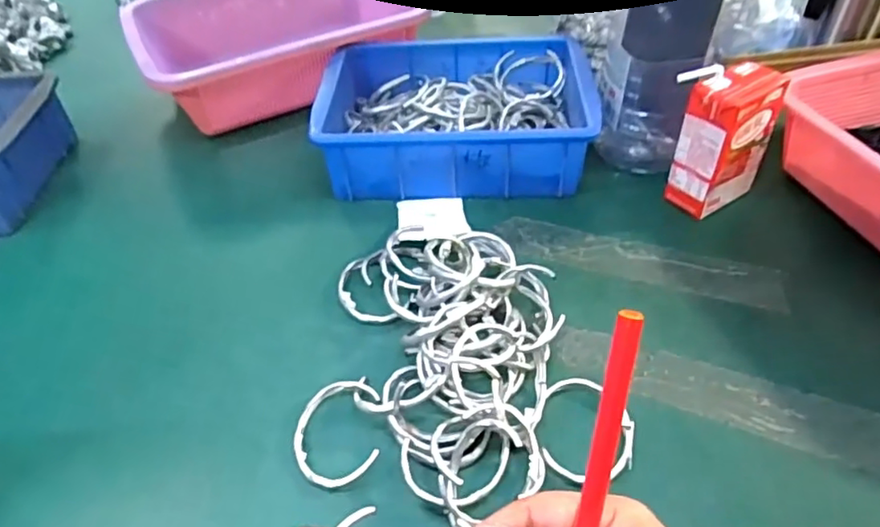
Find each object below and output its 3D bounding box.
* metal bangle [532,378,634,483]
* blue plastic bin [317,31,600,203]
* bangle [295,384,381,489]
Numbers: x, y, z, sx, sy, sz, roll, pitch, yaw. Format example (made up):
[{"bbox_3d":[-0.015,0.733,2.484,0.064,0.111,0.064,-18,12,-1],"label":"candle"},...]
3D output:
[{"bbox_3d":[0.088,0.101,0.363,0.059,0.008,0.065,-14,47,-11],"label":"metal bangle"},{"bbox_3d":[0.015,-0.144,0.557,0.242,0.063,0.172,0,46,3],"label":"blue plastic bin"},{"bbox_3d":[-0.063,0.106,0.365,0.052,0.012,0.065,-10,49,4],"label":"bangle"}]

